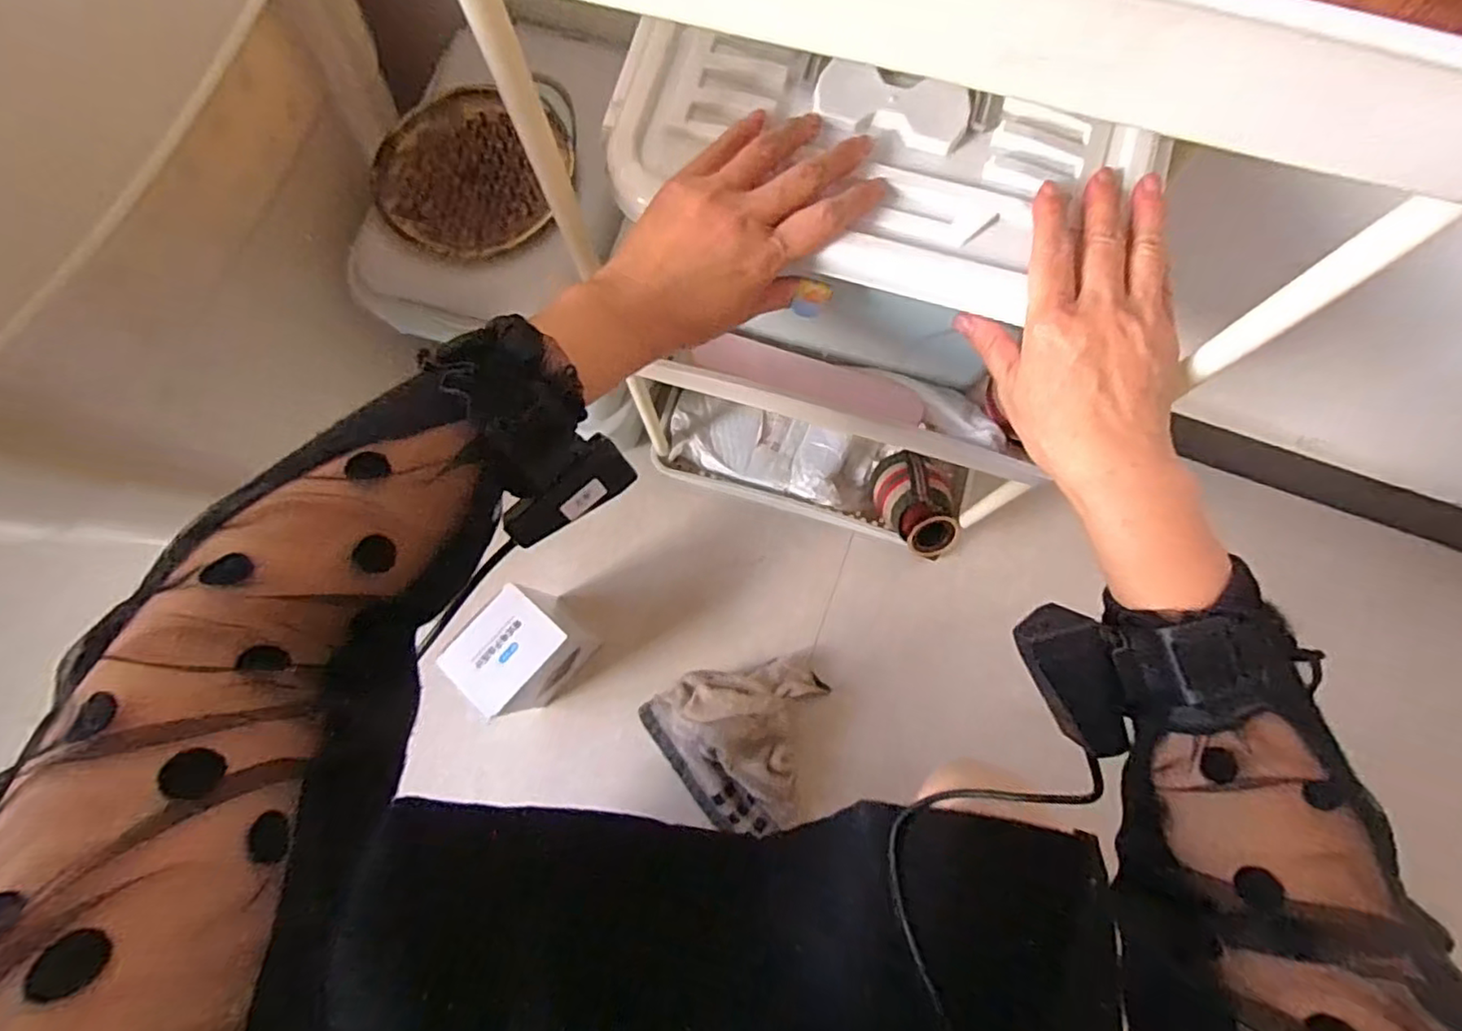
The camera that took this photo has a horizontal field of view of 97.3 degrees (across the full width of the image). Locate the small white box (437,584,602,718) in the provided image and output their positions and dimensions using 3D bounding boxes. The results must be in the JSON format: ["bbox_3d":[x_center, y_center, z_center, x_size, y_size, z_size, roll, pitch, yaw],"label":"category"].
[{"bbox_3d":[-0.218,0.138,0.682,0.091,0.161,0.100,37,82,8],"label":"small white box"}]

